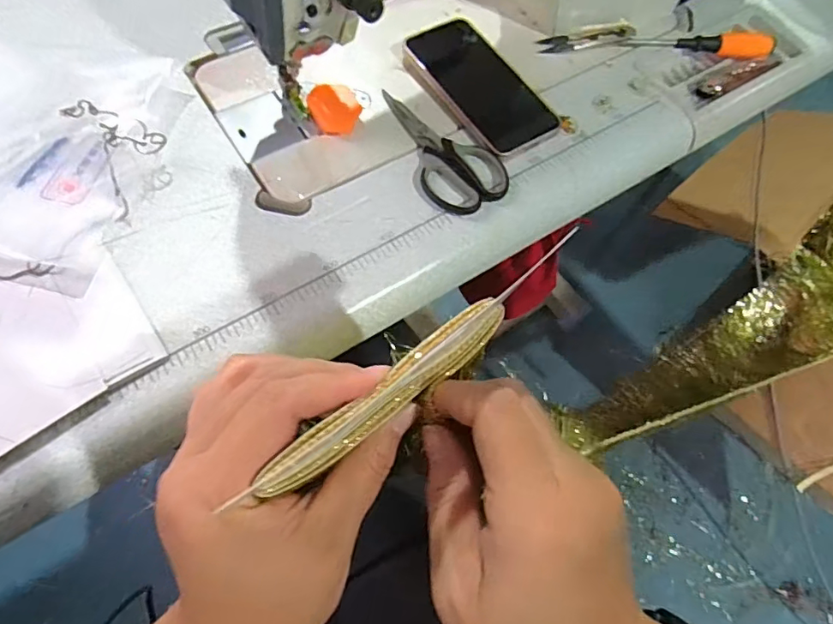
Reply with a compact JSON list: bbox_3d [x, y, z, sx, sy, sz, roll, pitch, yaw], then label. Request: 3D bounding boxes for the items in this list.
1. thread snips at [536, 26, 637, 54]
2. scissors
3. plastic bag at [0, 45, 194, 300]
[{"bbox_3d":[0.170,-0.272,0.509,0.098,0.011,0.020,-10,65,-9],"label":"thread snips"},{"bbox_3d":[0.018,-0.142,0.437,0.067,0.006,0.141,-27,68,-16],"label":"scissors"},{"bbox_3d":[-0.304,-0.132,0.392,0.202,0.035,0.210,14,64,3],"label":"plastic bag"}]

